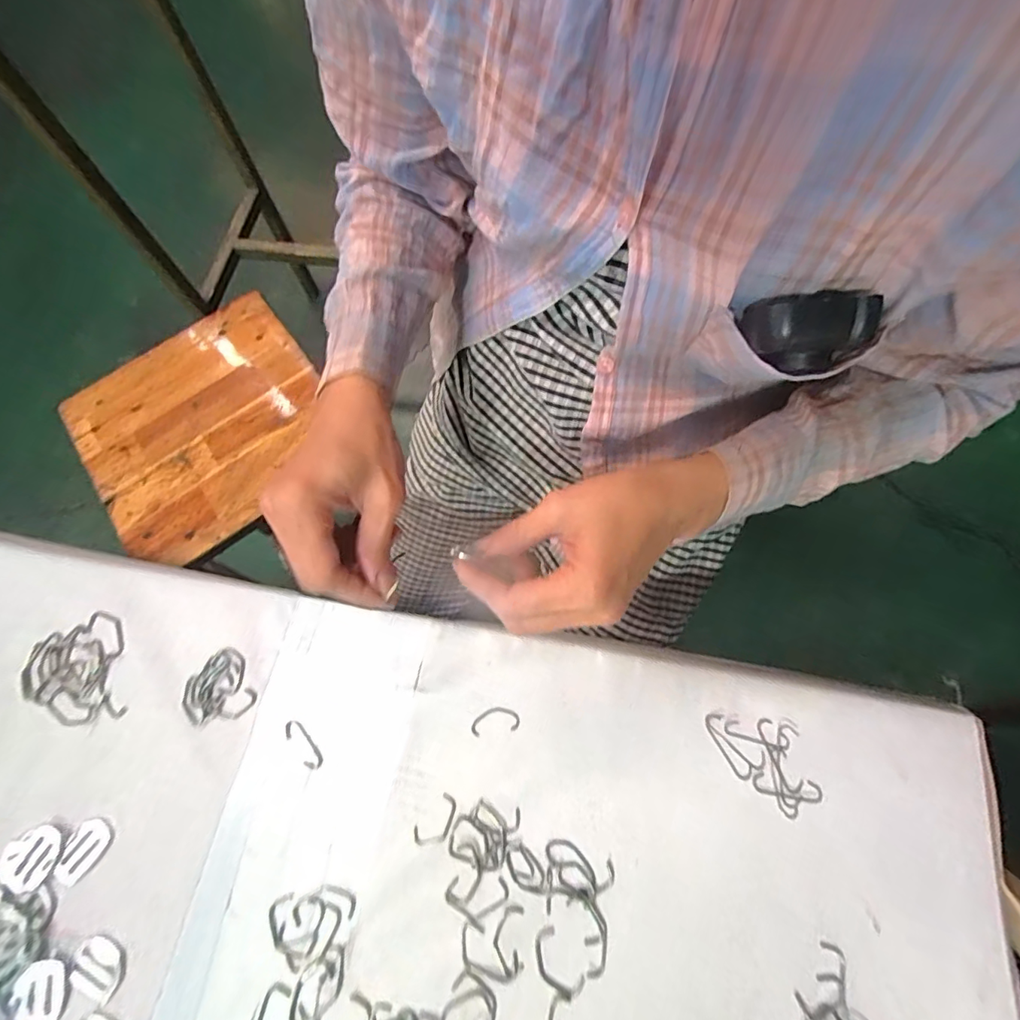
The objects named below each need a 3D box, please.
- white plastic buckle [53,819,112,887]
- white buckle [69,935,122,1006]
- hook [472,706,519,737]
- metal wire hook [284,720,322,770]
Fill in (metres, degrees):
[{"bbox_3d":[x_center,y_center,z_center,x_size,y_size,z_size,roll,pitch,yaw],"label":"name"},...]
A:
[{"bbox_3d":[-0.274,0.218,0.318,0.024,0.004,0.036,27,73,12],"label":"white plastic buckle"},{"bbox_3d":[-0.246,0.273,0.296,0.032,0.004,0.027,26,73,12],"label":"white buckle"},{"bbox_3d":[-0.010,0.140,0.333,0.032,0.004,0.016,-8,69,-1],"label":"hook"},{"bbox_3d":[-0.139,0.158,0.335,0.013,0.004,0.036,-37,72,-11],"label":"metal wire hook"}]

